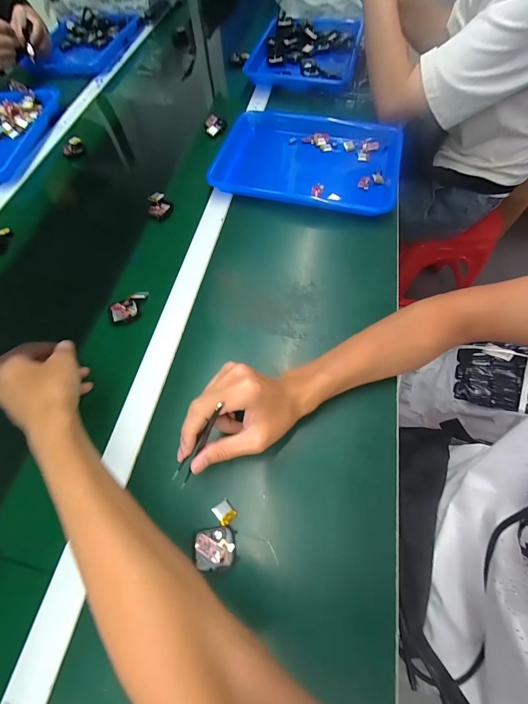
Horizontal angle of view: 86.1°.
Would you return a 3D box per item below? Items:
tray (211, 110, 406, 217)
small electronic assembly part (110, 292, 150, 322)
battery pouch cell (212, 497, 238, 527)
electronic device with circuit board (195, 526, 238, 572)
[{"bbox_3d":[0.087,-0.372,0.547,0.338,0.044,0.257,12,67,9],"label":"tray"},{"bbox_3d":[-0.200,-0.067,0.427,0.062,0.013,0.036,-35,70,-14],"label":"small electronic assembly part"},{"bbox_3d":[-0.042,0.170,0.301,0.023,0.004,0.020,39,48,23],"label":"battery pouch cell"},{"bbox_3d":[-0.049,0.198,0.285,0.041,0.013,0.035,-8,65,0],"label":"electronic device with circuit board"}]

